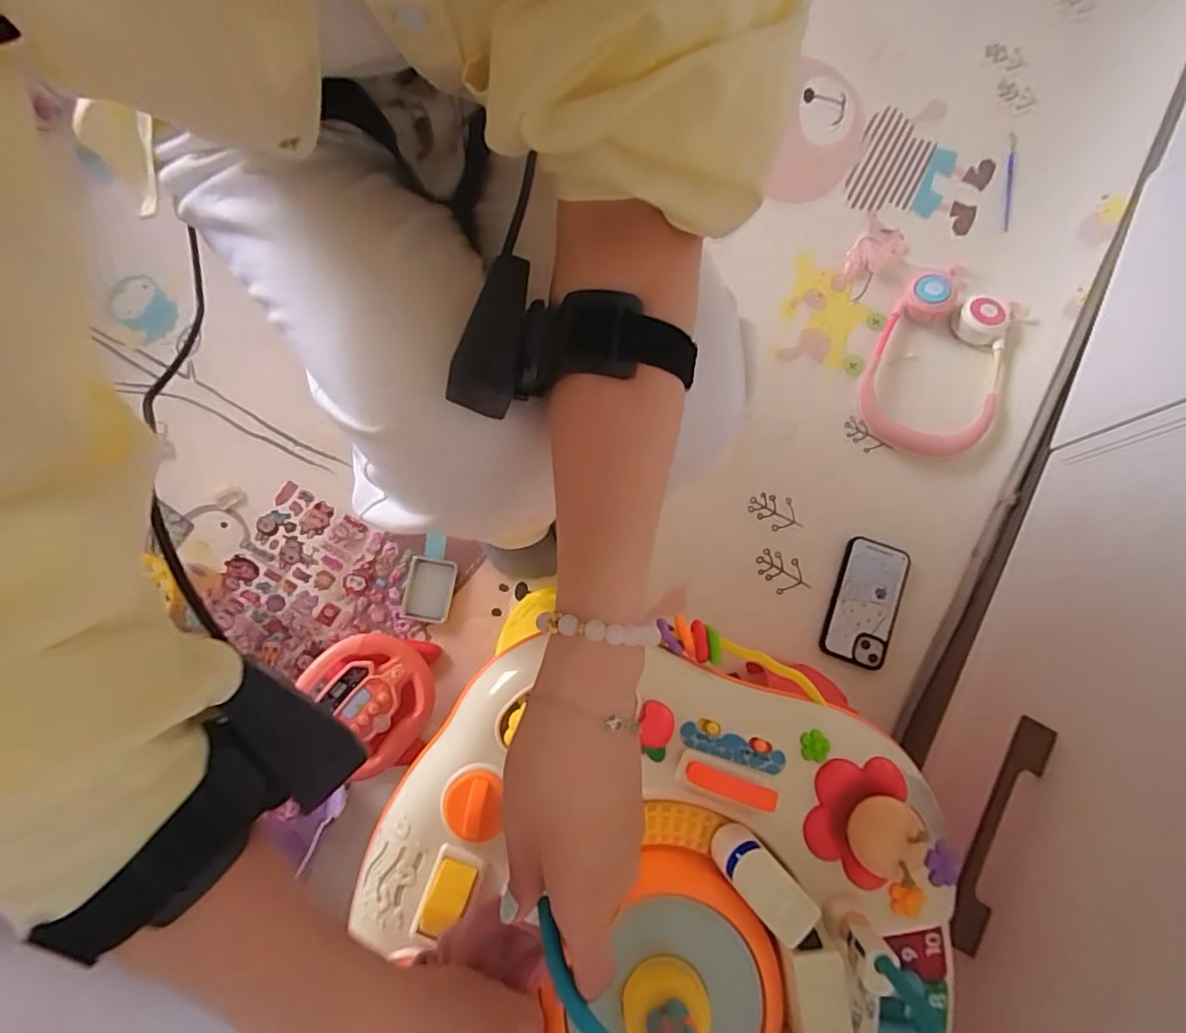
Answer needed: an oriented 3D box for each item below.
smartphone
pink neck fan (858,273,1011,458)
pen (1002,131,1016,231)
[{"bbox_3d":[0.328,0.103,0.696,0.075,0.012,0.150,20,76,3],"label":"smartphone"},{"bbox_3d":[0.449,-0.190,0.753,0.158,0.039,0.235,28,77,5],"label":"pink neck fan"},{"bbox_3d":[0.603,-0.484,0.839,0.009,0.008,0.168,13,76,2],"label":"pen"}]

